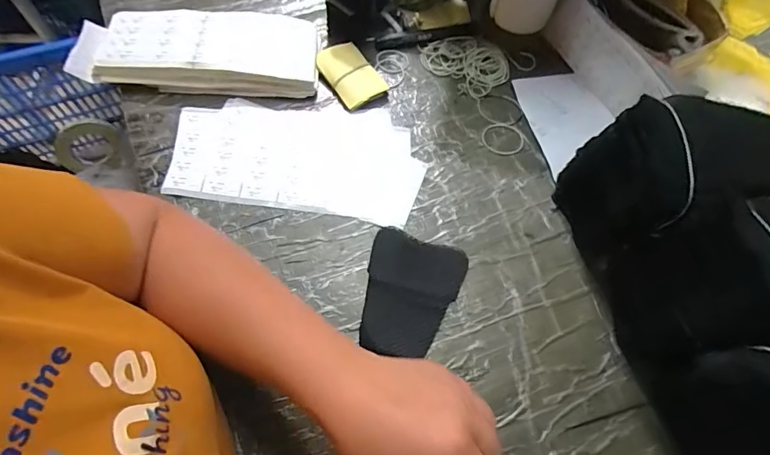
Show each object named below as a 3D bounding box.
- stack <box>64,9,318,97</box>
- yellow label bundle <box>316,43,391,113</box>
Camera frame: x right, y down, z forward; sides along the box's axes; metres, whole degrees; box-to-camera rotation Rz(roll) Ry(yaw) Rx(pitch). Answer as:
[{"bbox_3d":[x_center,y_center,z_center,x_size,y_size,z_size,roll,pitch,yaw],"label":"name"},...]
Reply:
[{"bbox_3d":[-0.235,-0.225,0.582,0.291,0.047,0.104,1,66,-3],"label":"stack"},{"bbox_3d":[-0.045,-0.201,0.601,0.063,0.014,0.090,-34,86,-15],"label":"yellow label bundle"}]

